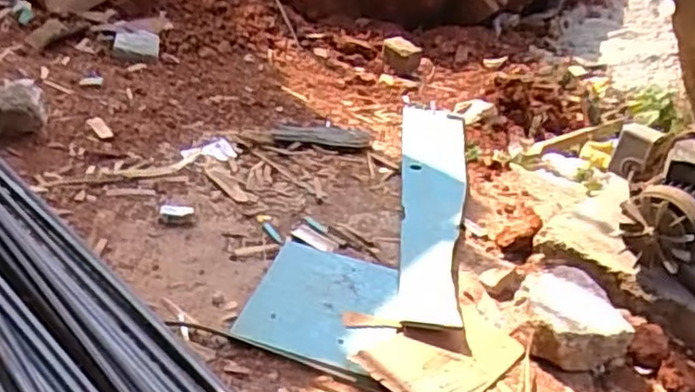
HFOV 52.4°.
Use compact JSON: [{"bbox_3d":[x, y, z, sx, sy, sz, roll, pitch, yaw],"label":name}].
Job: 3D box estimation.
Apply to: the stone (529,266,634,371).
[{"bbox_3d":[0.312,0.172,0.974,0.140,0.072,0.153,14,29,12],"label":"stone"}]

